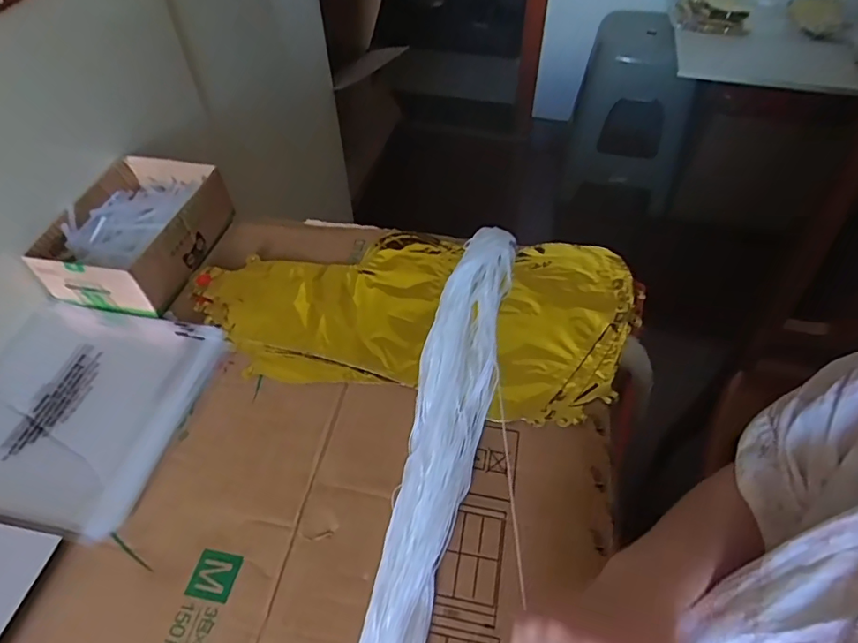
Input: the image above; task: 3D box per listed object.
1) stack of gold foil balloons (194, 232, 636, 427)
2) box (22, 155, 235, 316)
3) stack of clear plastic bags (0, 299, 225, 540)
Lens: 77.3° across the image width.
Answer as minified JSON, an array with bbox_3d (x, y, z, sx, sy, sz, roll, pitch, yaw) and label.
[{"bbox_3d":[-0.012,-0.009,0.571,0.459,0.030,0.237,2,50,3],"label":"stack of gold foil balloons"},{"bbox_3d":[-0.329,-0.102,0.609,0.140,0.064,0.190,8,51,8],"label":"box"},{"bbox_3d":[-0.334,0.074,0.502,0.217,0.006,0.219,9,51,8],"label":"stack of clear plastic bags"}]

